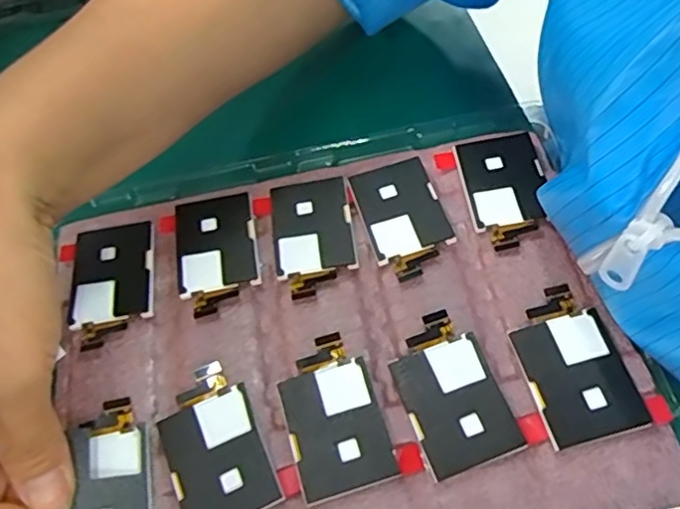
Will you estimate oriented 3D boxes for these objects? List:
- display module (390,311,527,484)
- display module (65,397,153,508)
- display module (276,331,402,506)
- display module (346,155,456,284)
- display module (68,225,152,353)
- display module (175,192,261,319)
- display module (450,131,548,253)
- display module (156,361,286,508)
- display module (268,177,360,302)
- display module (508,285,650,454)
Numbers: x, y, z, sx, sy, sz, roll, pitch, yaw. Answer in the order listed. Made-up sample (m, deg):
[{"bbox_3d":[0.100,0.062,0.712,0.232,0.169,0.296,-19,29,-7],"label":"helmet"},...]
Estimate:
[{"bbox_3d":[0.040,0.051,0.232,0.034,0.006,0.058,-20,59,-4],"label":"display module"},{"bbox_3d":[-0.085,0.081,0.221,0.034,0.009,0.058,-1,52,-15],"label":"display module"},{"bbox_3d":[-0.003,0.060,0.232,0.034,0.006,0.057,-19,59,-3],"label":"display module"},{"bbox_3d":[0.028,-0.016,0.272,0.035,0.004,0.057,-20,61,-1],"label":"display module"},{"bbox_3d":[-0.098,0.012,0.268,0.034,0.006,0.057,-9,58,3],"label":"display module"},{"bbox_3d":[-0.055,-0.001,0.273,0.035,0.004,0.057,-14,58,0],"label":"display module"},{"bbox_3d":[0.074,-0.028,0.275,0.035,0.010,0.056,-11,58,2],"label":"display module"},{"bbox_3d":[-0.047,0.071,0.230,0.034,0.005,0.058,-24,59,-6],"label":"display module"},{"bbox_3d":[-0.012,-0.008,0.272,0.036,0.005,0.057,-9,59,3],"label":"display module"},{"bbox_3d":[0.086,0.040,0.232,0.034,0.005,0.058,-15,58,-1],"label":"display module"}]

